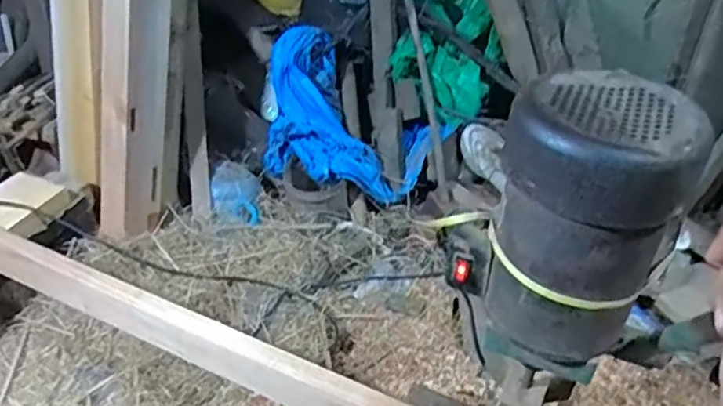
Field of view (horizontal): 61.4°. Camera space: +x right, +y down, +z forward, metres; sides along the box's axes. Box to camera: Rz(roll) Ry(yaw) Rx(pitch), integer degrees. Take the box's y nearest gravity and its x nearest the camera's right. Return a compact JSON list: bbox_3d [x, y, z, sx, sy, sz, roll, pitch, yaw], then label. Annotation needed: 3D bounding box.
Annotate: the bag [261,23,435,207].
[{"bbox_3d":[-0.032,-0.204,1.410,0.381,0.280,0.277,5,37,4],"label":"bag"}]

